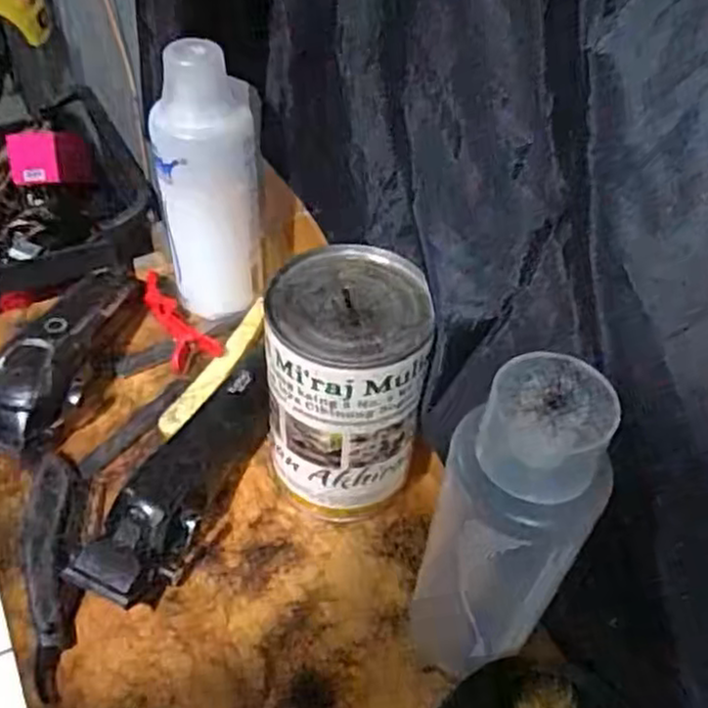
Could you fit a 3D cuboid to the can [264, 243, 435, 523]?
[{"bbox_3d":[-0.004,0.022,0.414,0.080,0.142,0.083,2,48,-2],"label":"can"}]

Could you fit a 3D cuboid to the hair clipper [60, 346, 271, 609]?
[{"bbox_3d":[-0.091,0.072,0.429,0.044,0.040,0.168,24,51,18],"label":"hair clipper"}]

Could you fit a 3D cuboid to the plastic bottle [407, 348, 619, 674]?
[{"bbox_3d":[0.065,0.086,0.323,0.049,0.197,0.051,-20,52,-20],"label":"plastic bottle"}]

